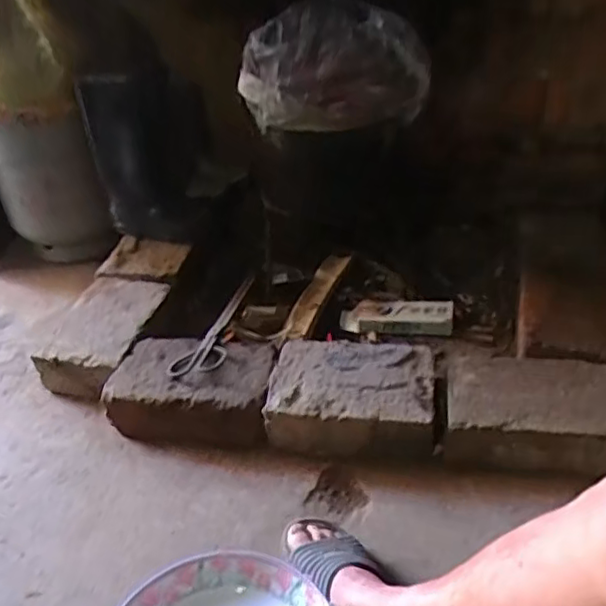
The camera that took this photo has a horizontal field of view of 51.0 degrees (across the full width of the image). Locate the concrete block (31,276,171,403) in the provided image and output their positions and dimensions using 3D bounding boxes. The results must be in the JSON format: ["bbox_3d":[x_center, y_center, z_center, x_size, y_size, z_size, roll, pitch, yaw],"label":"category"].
[{"bbox_3d":[-0.405,0.066,1.305,0.182,0.096,0.300,3,33,10],"label":"concrete block"}]

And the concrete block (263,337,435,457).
[{"bbox_3d":[0.083,0.159,1.084,0.264,0.109,0.187,2,33,8],"label":"concrete block"}]

